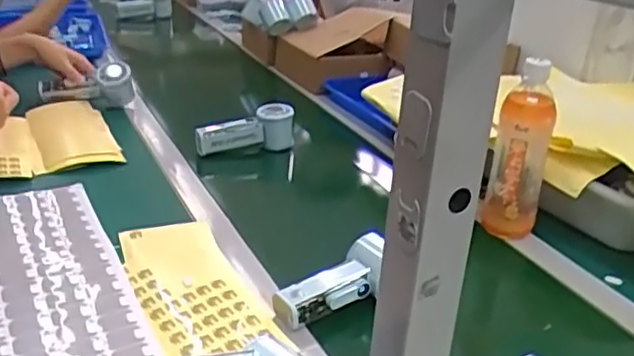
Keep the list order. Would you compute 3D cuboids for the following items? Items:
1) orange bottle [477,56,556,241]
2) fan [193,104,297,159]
[{"bbox_3d":[0.243,-0.029,0.797,0.066,0.205,0.061,13,26,16],"label":"orange bottle"},{"bbox_3d":[-0.109,-0.071,1.002,0.143,0.063,0.048,-5,26,-18],"label":"fan"}]

